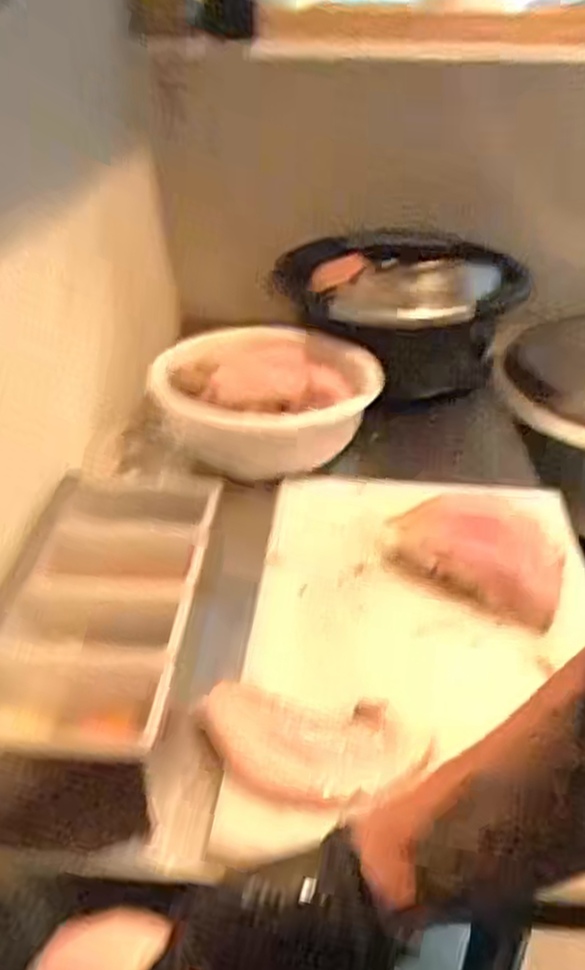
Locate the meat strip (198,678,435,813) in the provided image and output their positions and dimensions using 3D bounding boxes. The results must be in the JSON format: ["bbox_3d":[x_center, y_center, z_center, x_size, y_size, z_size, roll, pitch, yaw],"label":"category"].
[{"bbox_3d":[0.013,0.180,0.533,0.151,0.019,0.084,3,31,4],"label":"meat strip"}]

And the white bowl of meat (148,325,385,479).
[{"bbox_3d":[-0.031,-0.106,0.910,0.261,0.100,0.240,0,31,-1],"label":"white bowl of meat"}]

